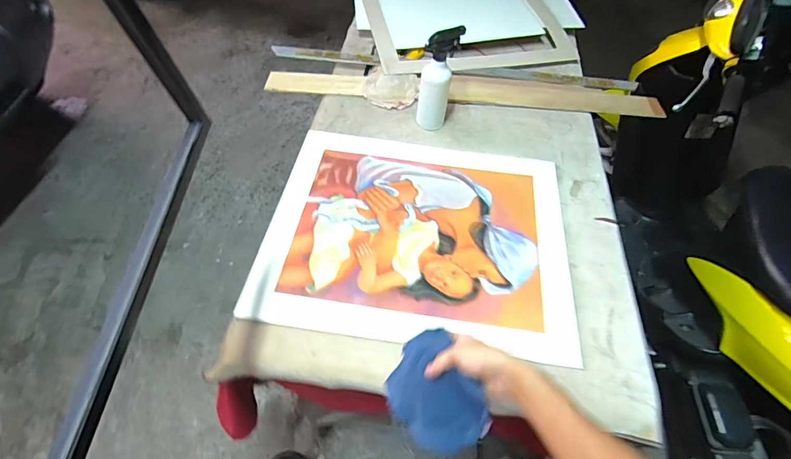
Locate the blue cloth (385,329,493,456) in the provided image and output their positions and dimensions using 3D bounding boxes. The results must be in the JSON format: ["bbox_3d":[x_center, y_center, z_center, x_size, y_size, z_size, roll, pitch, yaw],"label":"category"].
[{"bbox_3d":[0.048,0.210,0.523,0.114,0.031,0.144,-43,57,9],"label":"blue cloth"}]

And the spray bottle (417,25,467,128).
[{"bbox_3d":[0.094,-0.329,0.924,0.074,0.240,0.075,9,55,4],"label":"spray bottle"}]

